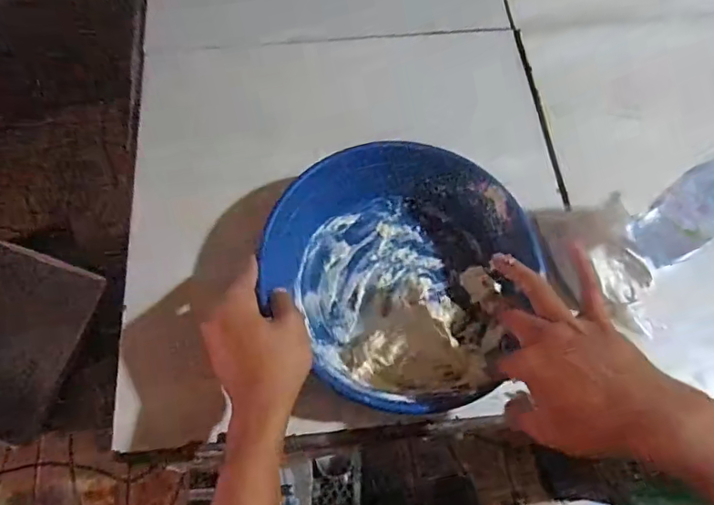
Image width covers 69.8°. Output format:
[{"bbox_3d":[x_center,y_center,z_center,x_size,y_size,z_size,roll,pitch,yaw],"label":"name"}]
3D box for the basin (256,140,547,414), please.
[{"bbox_3d":[0.051,0.023,0.503,0.219,0.091,0.239,0,70,0],"label":"basin"}]

